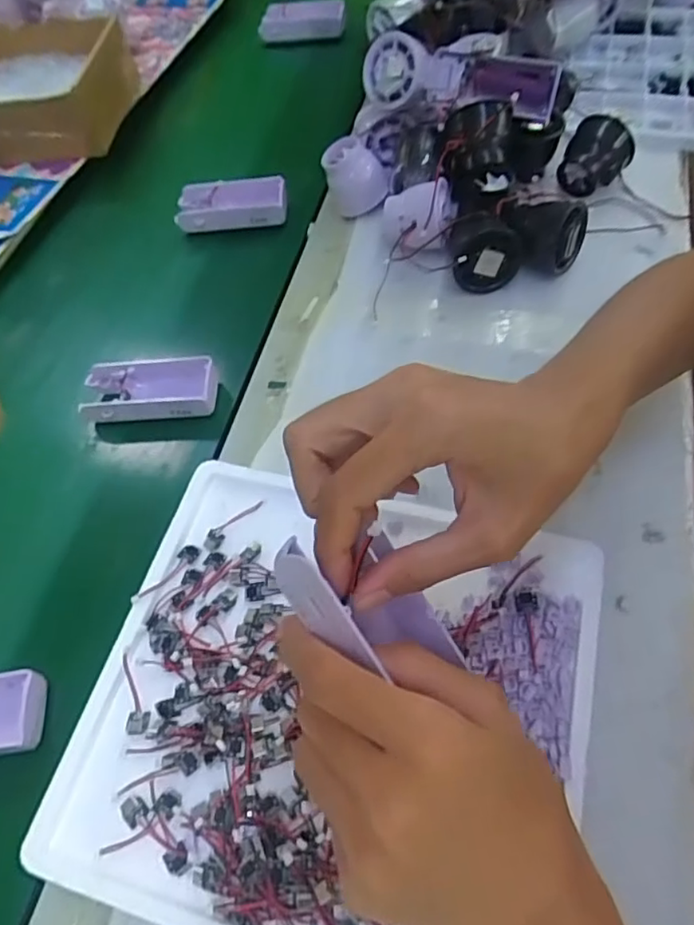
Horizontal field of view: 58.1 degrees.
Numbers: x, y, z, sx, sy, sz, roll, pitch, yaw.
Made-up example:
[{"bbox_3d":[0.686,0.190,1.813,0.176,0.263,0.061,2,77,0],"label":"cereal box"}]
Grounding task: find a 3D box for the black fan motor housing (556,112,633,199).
[{"bbox_3d":[0.223,-0.274,0.558,0.059,0.051,0.053,15,60,13],"label":"black fan motor housing"}]

